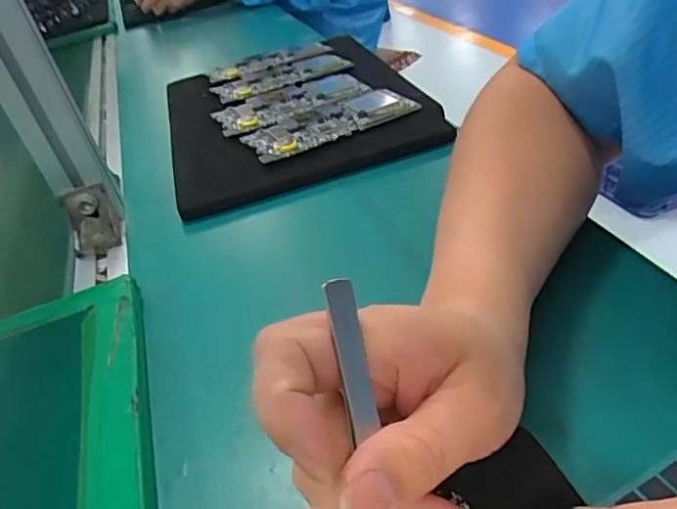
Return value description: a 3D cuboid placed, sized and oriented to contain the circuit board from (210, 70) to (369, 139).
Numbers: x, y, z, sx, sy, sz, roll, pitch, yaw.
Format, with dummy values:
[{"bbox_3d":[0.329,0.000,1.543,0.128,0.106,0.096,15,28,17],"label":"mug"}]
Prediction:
[{"bbox_3d":[-0.051,-0.161,0.577,0.156,0.016,0.082,-21,40,-10],"label":"circuit board"}]

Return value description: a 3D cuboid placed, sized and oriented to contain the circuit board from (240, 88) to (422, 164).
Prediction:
[{"bbox_3d":[-0.010,-0.127,0.517,0.154,0.006,0.075,-22,41,-12],"label":"circuit board"}]

